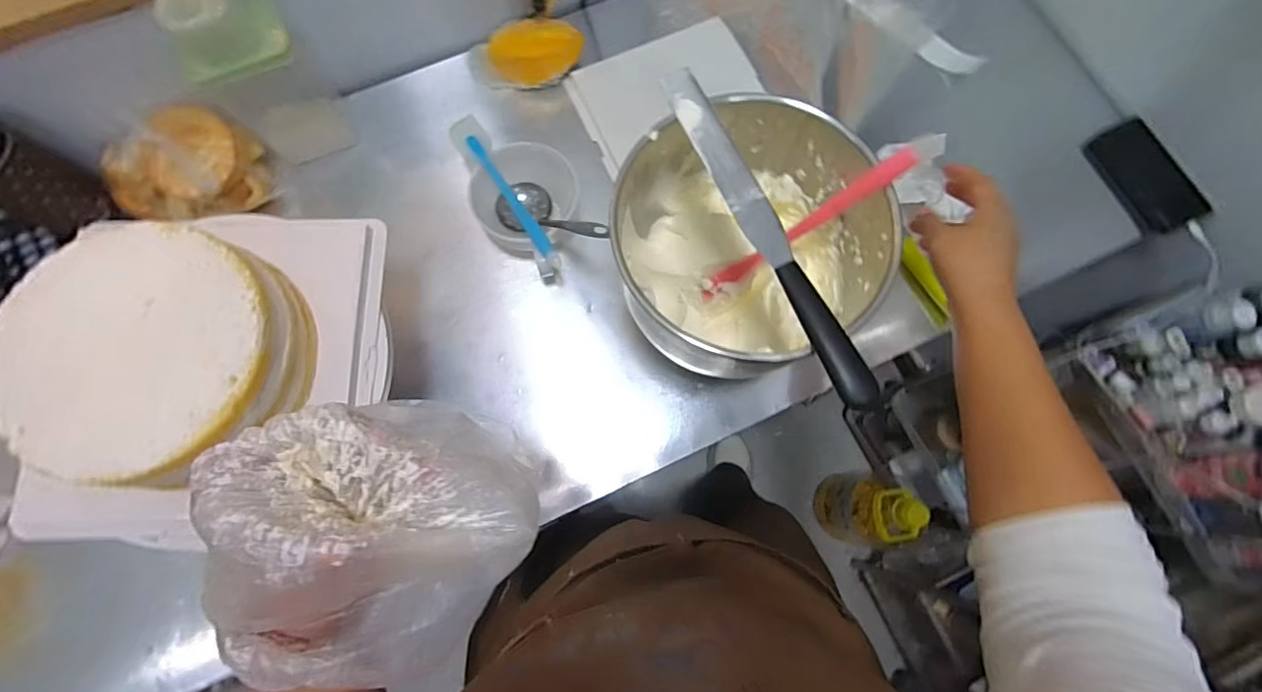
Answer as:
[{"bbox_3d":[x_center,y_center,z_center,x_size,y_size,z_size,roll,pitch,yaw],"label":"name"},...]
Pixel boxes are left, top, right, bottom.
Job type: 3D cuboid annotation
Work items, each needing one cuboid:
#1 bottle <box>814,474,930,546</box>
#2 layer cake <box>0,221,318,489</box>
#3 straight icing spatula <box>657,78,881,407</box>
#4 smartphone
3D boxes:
[{"bbox_3d":[0.515,0.354,1.181,0.132,0.321,0.151,8,76,2],"label":"bottle"},{"bbox_3d":[-0.358,0.009,0.414,0.188,0.078,0.192,-1,76,0],"label":"layer cake"},{"bbox_3d":[0.102,-0.096,0.427,0.031,0.021,0.311,-24,78,-6],"label":"straight icing spatula"},{"bbox_3d":[0.639,-0.211,0.681,0.062,0.010,0.145,-33,77,28],"label":"smartphone"}]

